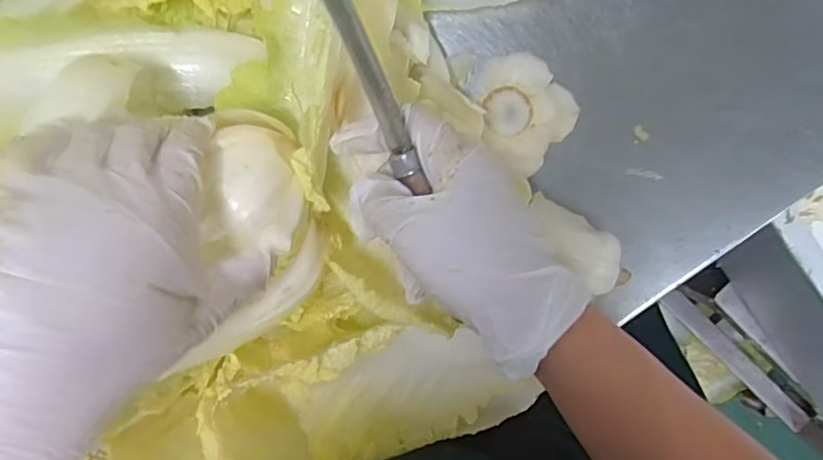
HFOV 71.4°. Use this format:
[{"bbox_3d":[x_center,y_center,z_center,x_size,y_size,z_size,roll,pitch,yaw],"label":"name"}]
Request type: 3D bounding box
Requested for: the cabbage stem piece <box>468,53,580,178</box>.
[{"bbox_3d":[0.070,-0.078,0.373,0.067,0.014,0.060,40,97,-2],"label":"cabbage stem piece"}]

